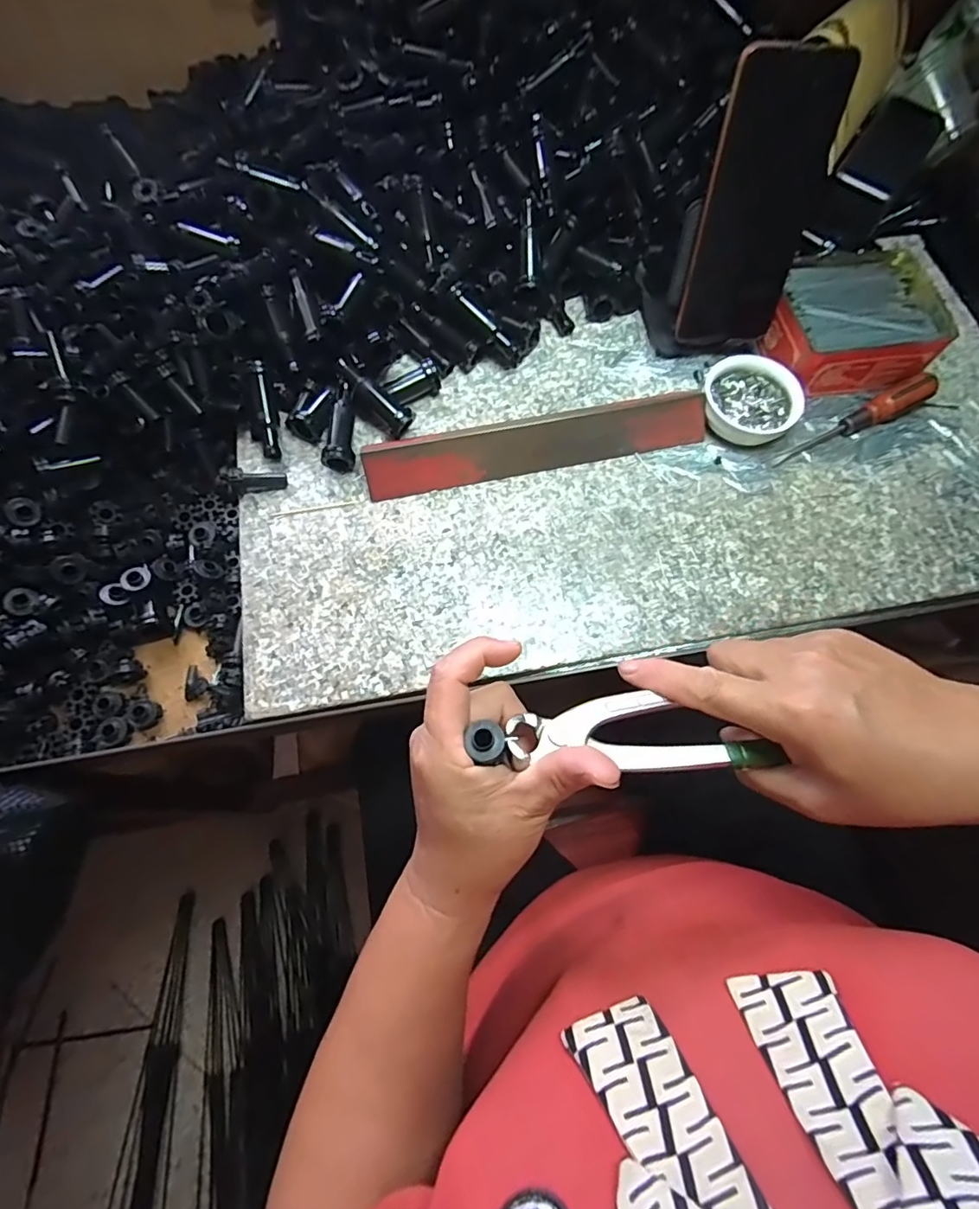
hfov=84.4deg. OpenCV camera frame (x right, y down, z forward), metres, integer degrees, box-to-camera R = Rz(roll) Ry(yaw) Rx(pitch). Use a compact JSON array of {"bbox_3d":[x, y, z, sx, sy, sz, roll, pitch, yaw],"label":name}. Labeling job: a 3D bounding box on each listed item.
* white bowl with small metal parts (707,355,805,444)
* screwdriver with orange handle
[{"bbox_3d":[0.199,-0.155,0.417,0.071,0.026,0.067,1,70,-2],"label":"white bowl with small metal parts"},{"bbox_3d":[0.284,-0.142,0.417,0.140,0.023,0.021,-27,73,-11],"label":"screwdriver with orange handle"}]

